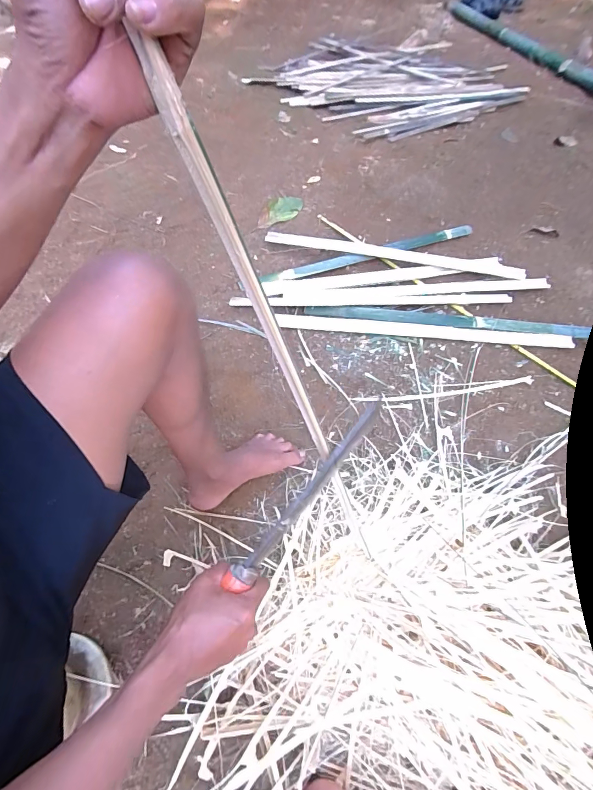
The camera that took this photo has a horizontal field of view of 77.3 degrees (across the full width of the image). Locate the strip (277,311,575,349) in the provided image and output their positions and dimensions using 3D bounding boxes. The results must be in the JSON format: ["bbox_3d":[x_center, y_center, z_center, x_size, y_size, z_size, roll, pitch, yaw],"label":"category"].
[{"bbox_3d":[0.308,-0.165,0.941,0.719,0.018,0.041,5,58,6],"label":"strip"}]

